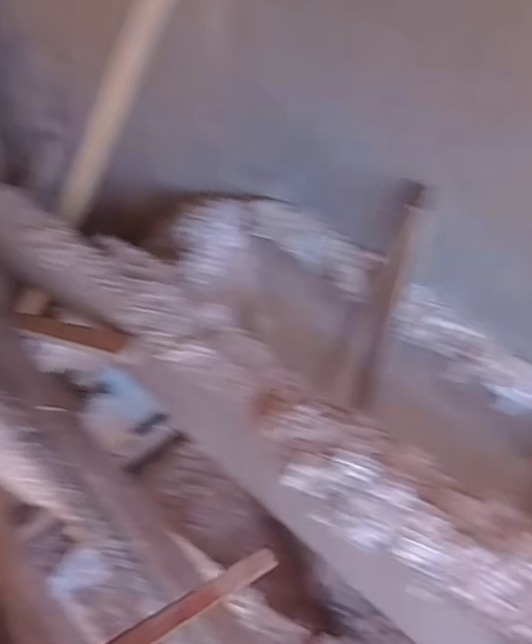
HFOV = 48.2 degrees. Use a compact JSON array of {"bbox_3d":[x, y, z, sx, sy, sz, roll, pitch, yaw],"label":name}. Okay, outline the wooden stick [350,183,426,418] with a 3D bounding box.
[{"bbox_3d":[0.158,-0.027,0.805,0.046,0.325,0.046,17,27,14],"label":"wooden stick"}]

